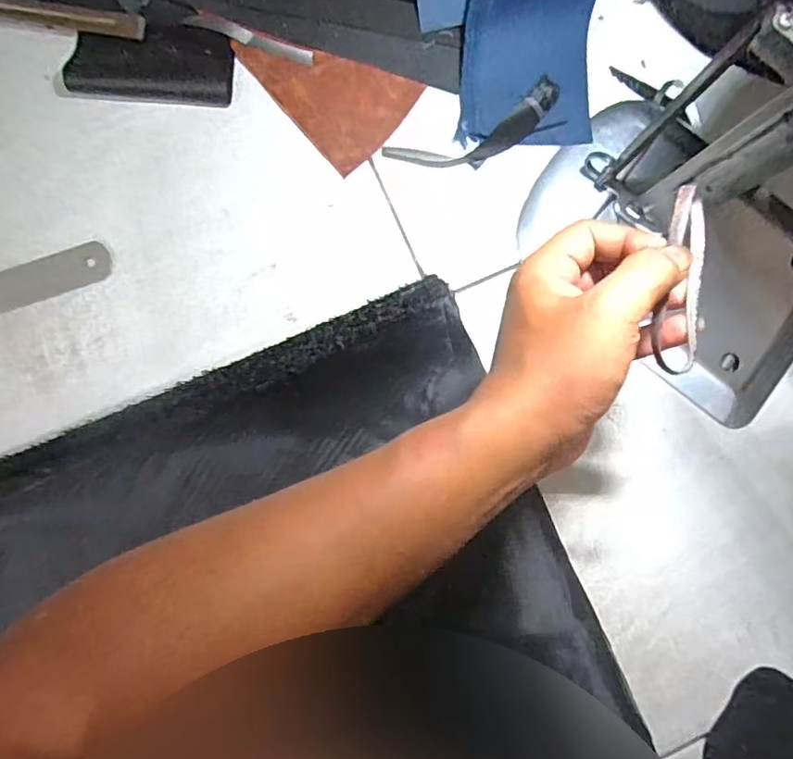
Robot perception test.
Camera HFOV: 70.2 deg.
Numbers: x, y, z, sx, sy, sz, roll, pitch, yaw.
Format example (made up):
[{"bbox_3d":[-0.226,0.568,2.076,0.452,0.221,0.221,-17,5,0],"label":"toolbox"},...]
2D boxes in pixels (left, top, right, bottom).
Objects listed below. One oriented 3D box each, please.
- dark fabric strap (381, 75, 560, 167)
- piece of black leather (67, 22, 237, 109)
[{"bbox_3d":[0.066,-0.197,0.451,0.146,0.006,0.039,-25,89,-5],"label":"dark fabric strap"},{"bbox_3d":[-0.188,-0.243,0.433,0.118,0.010,0.053,0,87,-4],"label":"piece of black leather"}]

